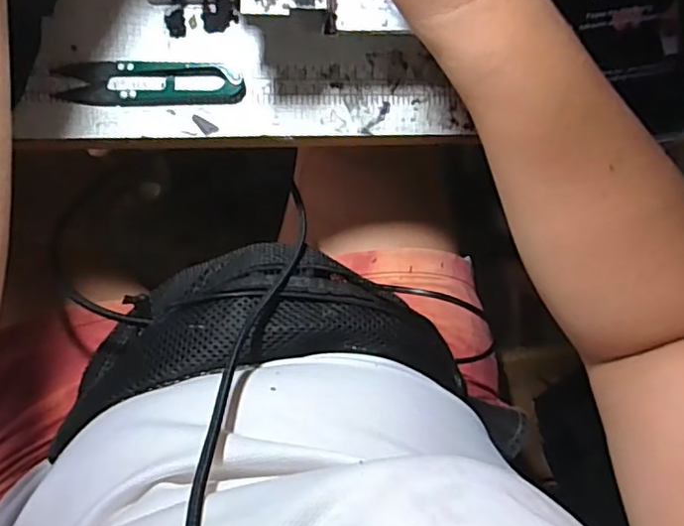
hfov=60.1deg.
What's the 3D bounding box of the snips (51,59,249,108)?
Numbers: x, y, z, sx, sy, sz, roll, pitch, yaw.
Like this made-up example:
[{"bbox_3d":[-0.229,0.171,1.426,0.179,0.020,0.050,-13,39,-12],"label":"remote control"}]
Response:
[{"bbox_3d":[-0.106,-0.101,0.331,0.100,0.008,0.026,-3,92,-7],"label":"snips"}]

